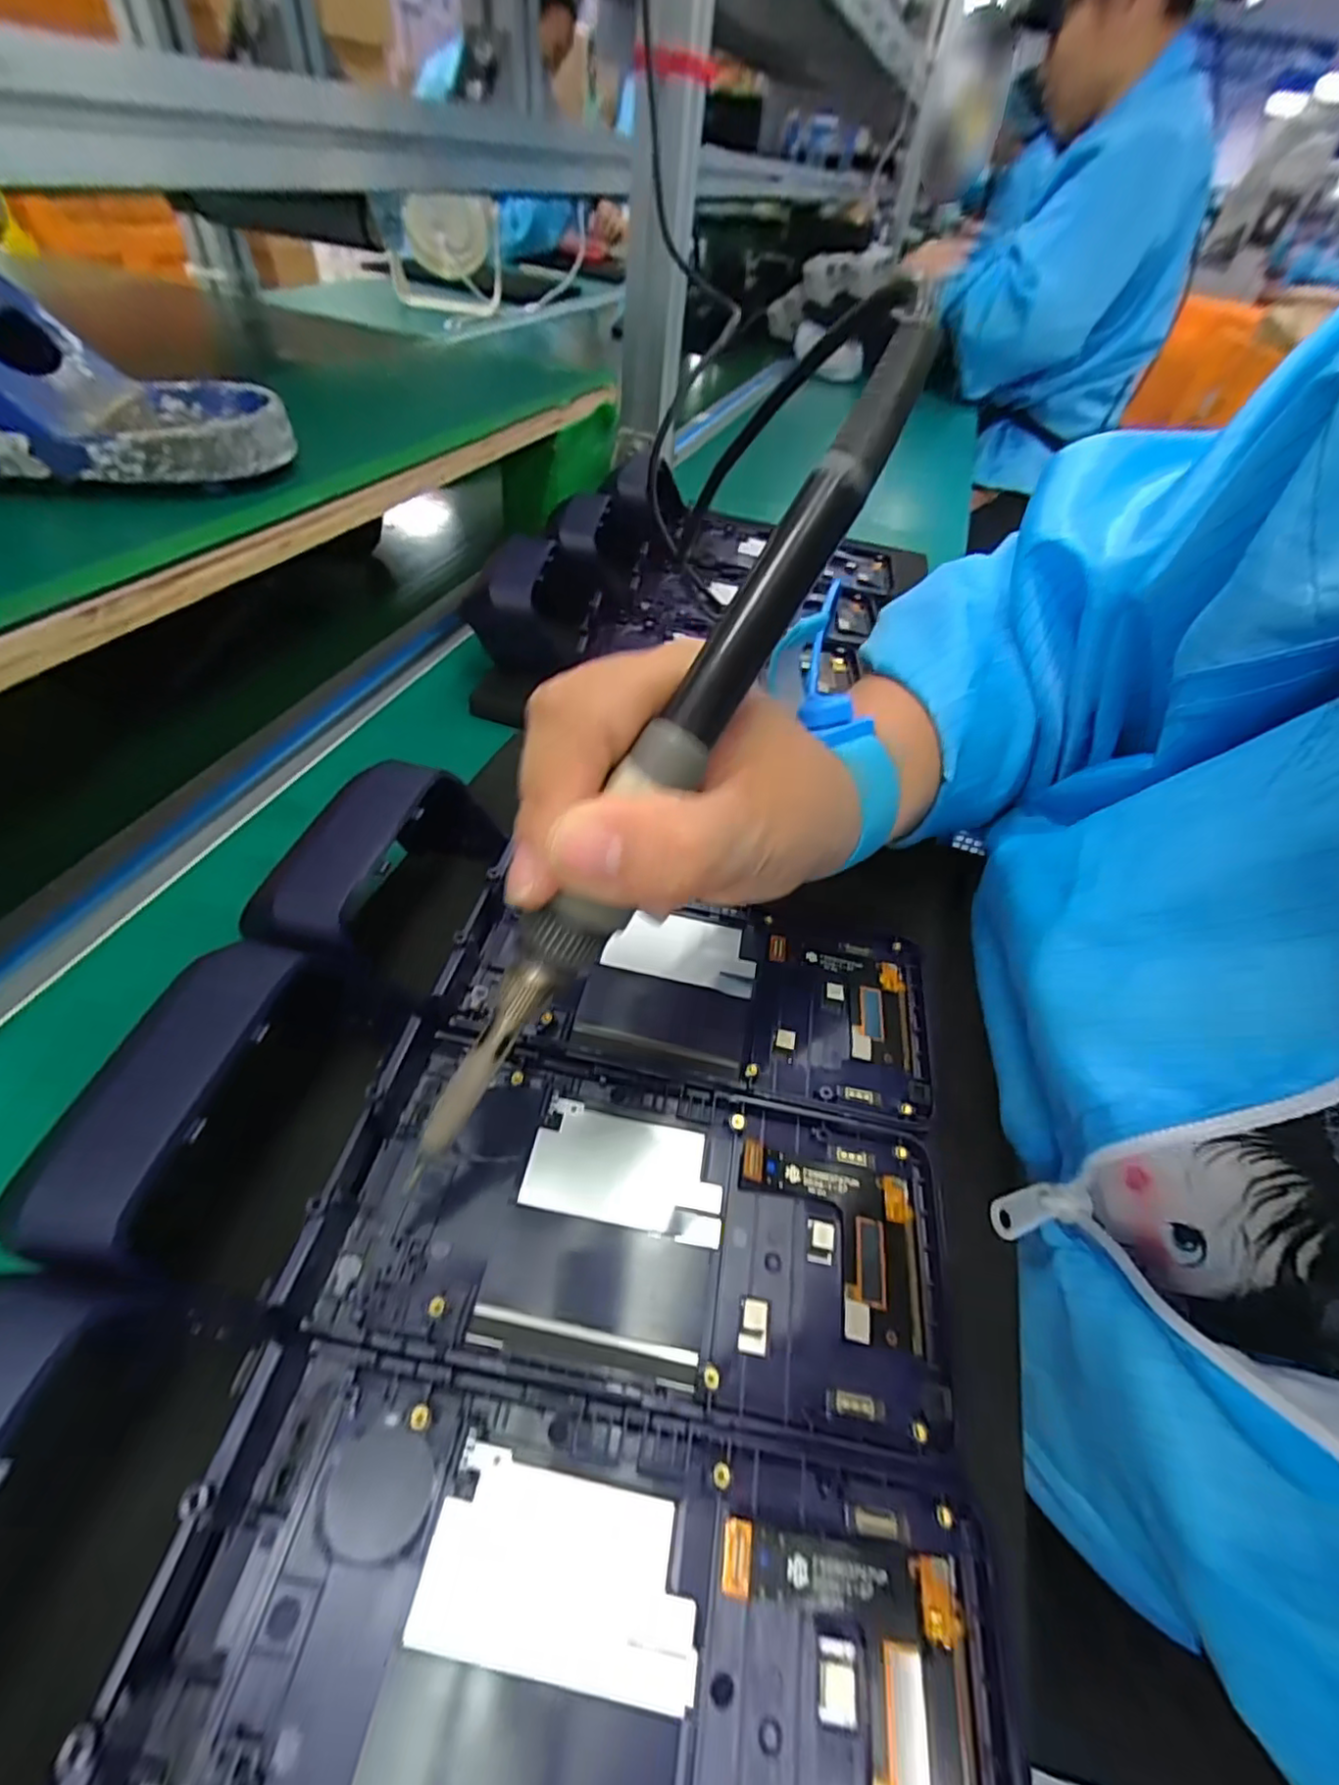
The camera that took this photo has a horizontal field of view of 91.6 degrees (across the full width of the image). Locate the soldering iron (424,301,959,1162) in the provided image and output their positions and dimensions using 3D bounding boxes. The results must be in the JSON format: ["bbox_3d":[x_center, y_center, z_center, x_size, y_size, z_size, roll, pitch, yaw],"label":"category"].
[{"bbox_3d":[-0.002,-0.023,0.137,0.015,0.014,0.195,35,97,26],"label":"soldering iron"}]

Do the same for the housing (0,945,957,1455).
[{"bbox_3d":[-0.032,0.083,0.179,0.216,0.048,0.081,18,48,-8],"label":"housing"}]

